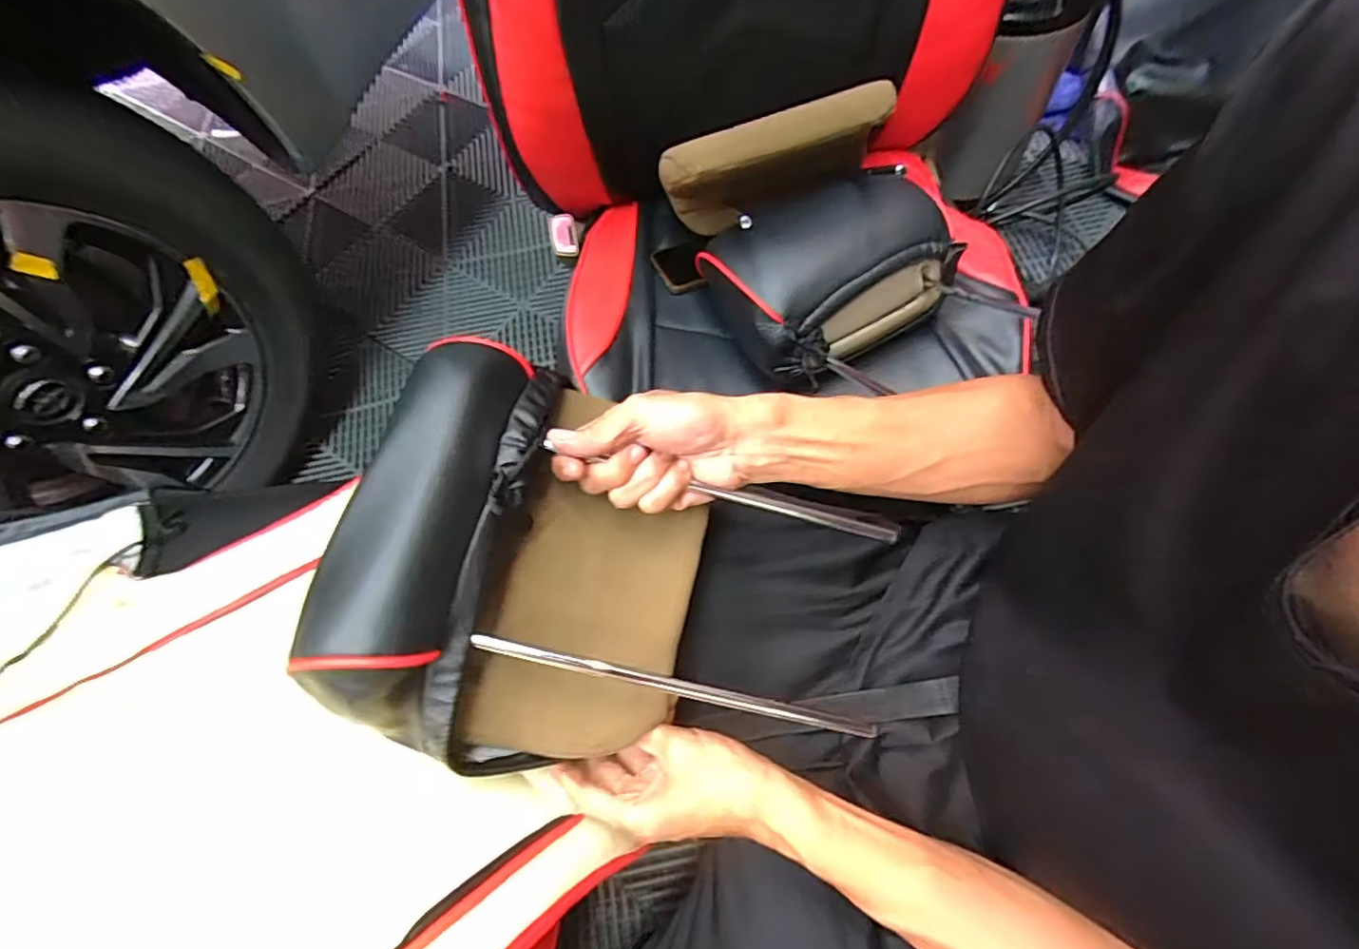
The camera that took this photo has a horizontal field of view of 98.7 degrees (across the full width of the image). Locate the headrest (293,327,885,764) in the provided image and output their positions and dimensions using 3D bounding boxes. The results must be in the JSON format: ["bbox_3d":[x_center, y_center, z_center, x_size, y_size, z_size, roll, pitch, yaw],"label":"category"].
[{"bbox_3d":[-0.039,0.052,0.369,0.306,0.141,0.251,4,64,5],"label":"headrest"}]

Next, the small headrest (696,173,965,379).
[{"bbox_3d":[0.142,-0.210,0.599,0.234,0.097,0.176,-30,65,-11],"label":"small headrest"}]

